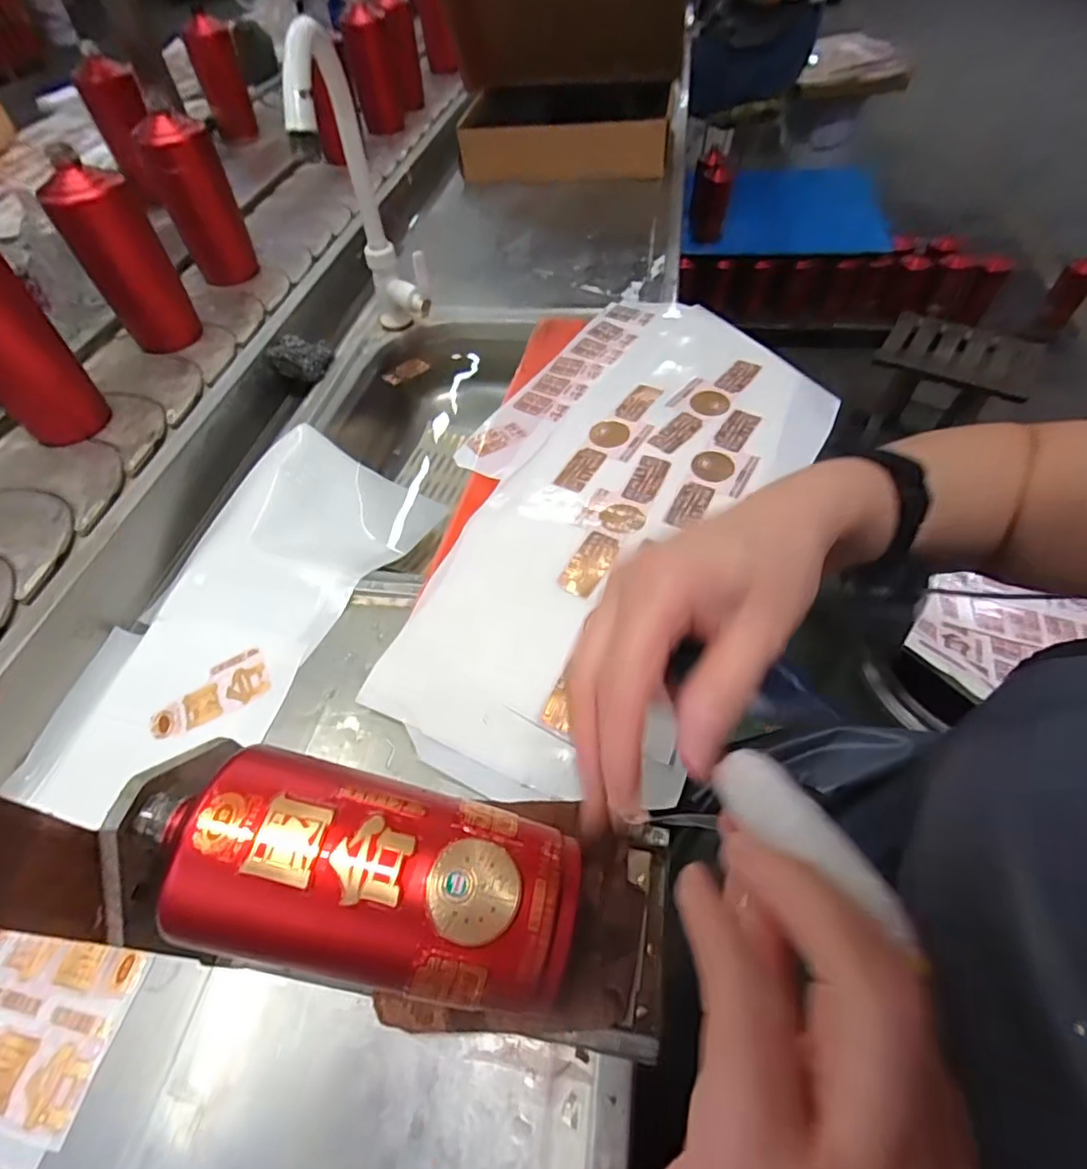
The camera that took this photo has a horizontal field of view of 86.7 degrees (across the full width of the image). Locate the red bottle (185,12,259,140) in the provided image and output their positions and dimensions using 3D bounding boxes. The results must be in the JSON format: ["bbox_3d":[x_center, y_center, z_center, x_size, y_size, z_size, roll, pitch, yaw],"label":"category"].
[{"bbox_3d":[-0.605,-0.949,1.085,0.083,0.159,0.078,-18,54,-12],"label":"red bottle"}]

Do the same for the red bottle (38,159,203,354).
[{"bbox_3d":[-0.459,-0.357,0.640,0.067,0.172,0.067,0,54,2],"label":"red bottle"}]

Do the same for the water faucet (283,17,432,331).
[{"bbox_3d":[-0.175,-0.375,0.592,0.070,0.303,0.189,-4,54,-1],"label":"water faucet"}]

